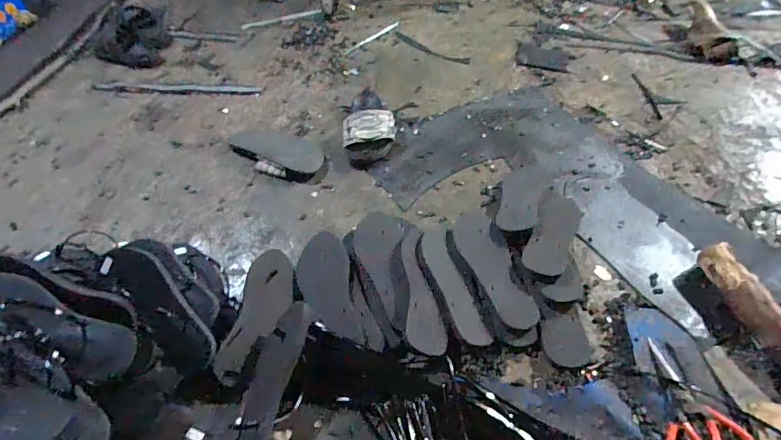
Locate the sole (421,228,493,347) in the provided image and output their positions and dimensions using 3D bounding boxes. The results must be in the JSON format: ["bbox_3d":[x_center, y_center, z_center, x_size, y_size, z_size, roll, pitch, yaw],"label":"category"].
[{"bbox_3d":[0.101,0.104,0.737,0.054,0.008,0.218,-9,57,-15],"label":"sole"}]

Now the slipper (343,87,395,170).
[{"bbox_3d":[-0.046,-0.232,1.039,0.117,0.054,0.280,2,49,3],"label":"slipper"}]

